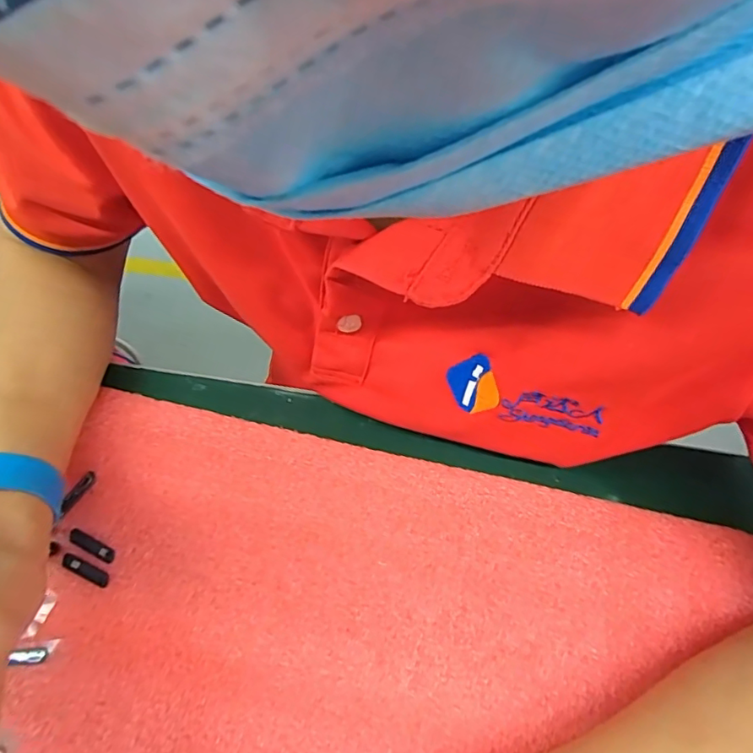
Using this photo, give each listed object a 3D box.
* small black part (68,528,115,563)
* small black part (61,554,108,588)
[{"bbox_3d":[-0.142,0.084,0.258,0.027,0.004,0.007,24,65,12],"label":"small black part"},{"bbox_3d":[-0.142,0.094,0.253,0.026,0.004,0.007,21,65,10],"label":"small black part"}]

